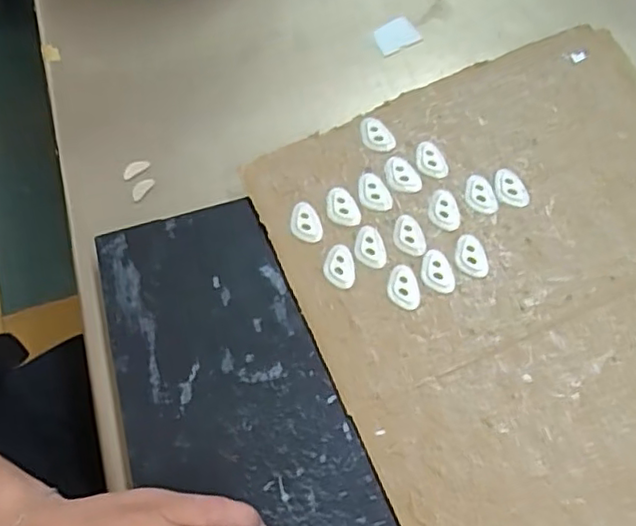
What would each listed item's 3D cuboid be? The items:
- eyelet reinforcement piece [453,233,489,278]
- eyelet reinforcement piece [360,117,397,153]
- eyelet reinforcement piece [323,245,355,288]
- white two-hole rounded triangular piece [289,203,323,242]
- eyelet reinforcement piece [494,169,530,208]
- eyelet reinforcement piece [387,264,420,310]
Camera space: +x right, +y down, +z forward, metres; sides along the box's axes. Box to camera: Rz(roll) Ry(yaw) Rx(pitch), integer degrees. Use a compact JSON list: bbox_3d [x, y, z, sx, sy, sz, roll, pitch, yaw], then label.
[{"bbox_3d":[0.085,-0.004,0.348,0.017,0.004,0.025,-9,68,-1],"label":"eyelet reinforcement piece"},{"bbox_3d":[0.034,-0.077,0.378,0.016,0.004,0.026,-31,70,-9],"label":"eyelet reinforcement piece"},{"bbox_3d":[0.012,0.002,0.350,0.017,0.004,0.025,-12,68,-2],"label":"eyelet reinforcement piece"},{"bbox_3d":[-0.007,-0.023,0.361,0.017,0.004,0.024,-12,68,-2],"label":"white two-hole rounded triangular piece"},{"bbox_3d":[0.111,-0.044,0.362,0.018,0.004,0.024,-9,68,0],"label":"eyelet reinforcement piece"},{"bbox_3d":[0.047,0.013,0.343,0.017,0.004,0.024,2,68,4],"label":"eyelet reinforcement piece"}]

